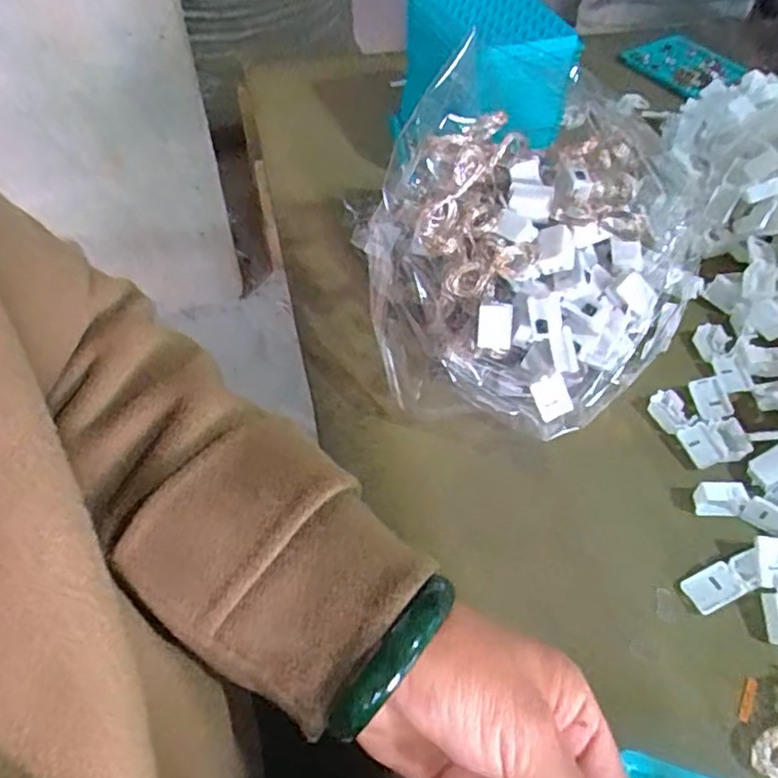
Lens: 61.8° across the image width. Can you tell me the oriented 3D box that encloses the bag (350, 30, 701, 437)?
[{"bbox_3d":[0.088,-0.082,0.403,0.181,0.137,0.198,26,56,18],"label":"bag"}]

